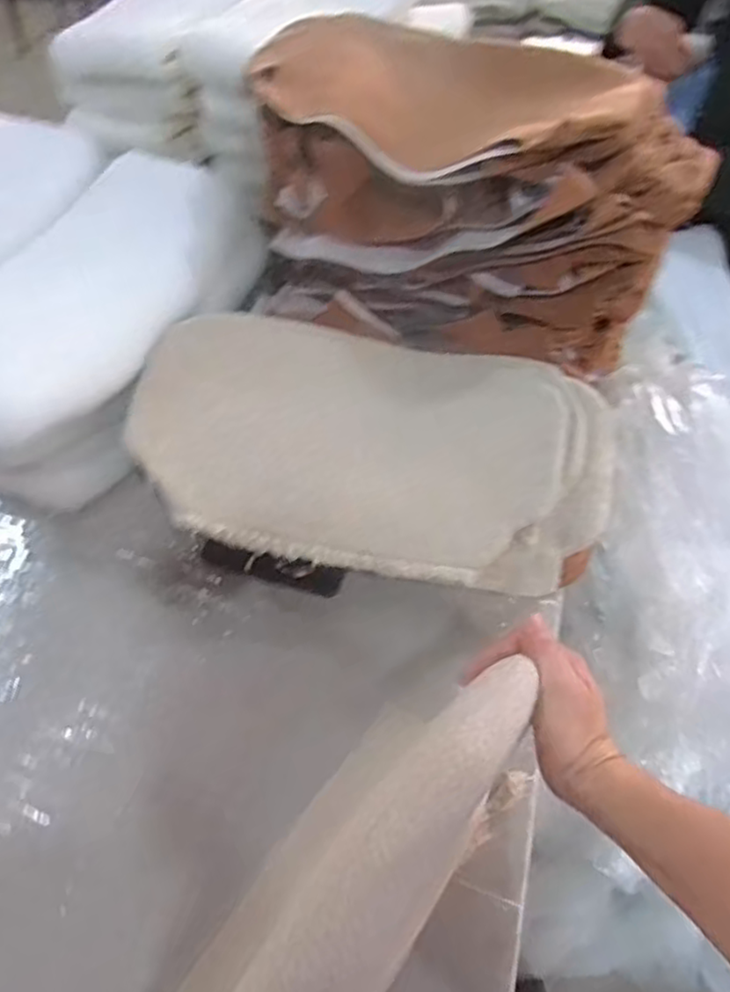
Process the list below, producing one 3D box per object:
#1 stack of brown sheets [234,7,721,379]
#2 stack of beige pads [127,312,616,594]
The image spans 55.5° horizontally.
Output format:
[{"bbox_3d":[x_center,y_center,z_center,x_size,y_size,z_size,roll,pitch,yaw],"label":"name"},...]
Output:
[{"bbox_3d":[0.128,-0.357,0.838,0.501,0.258,0.329,9,55,11],"label":"stack of brown sheets"},{"bbox_3d":[0.002,-0.062,0.730,0.498,0.075,0.278,7,55,10],"label":"stack of beige pads"}]

